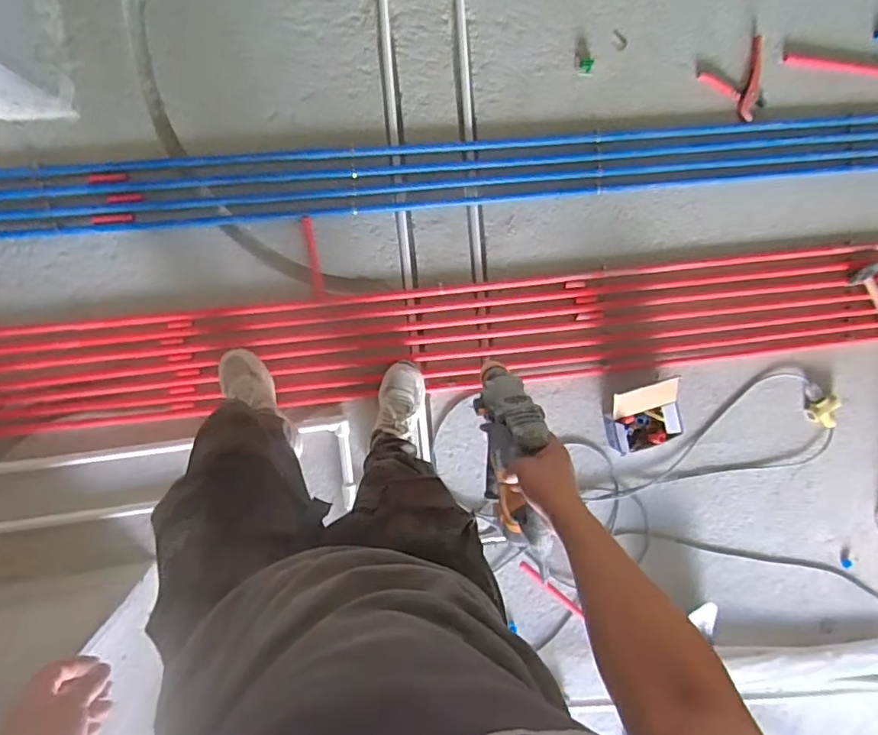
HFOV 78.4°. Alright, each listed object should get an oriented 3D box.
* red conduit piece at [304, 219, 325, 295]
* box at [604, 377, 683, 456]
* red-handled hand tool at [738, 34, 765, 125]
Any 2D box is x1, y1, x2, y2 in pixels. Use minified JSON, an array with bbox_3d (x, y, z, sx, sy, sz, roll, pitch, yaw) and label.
[{"bbox_3d":[-0.306,-0.267,1.306,0.027,0.023,0.183,-9,96,-8],"label":"red conduit piece"},{"bbox_3d":[0.558,0.135,1.464,0.194,0.070,0.172,-15,98,-5],"label":"box"},{"bbox_3d":[0.853,-0.769,1.444,0.065,0.018,0.219,13,95,-9],"label":"red-handled hand tool"}]

